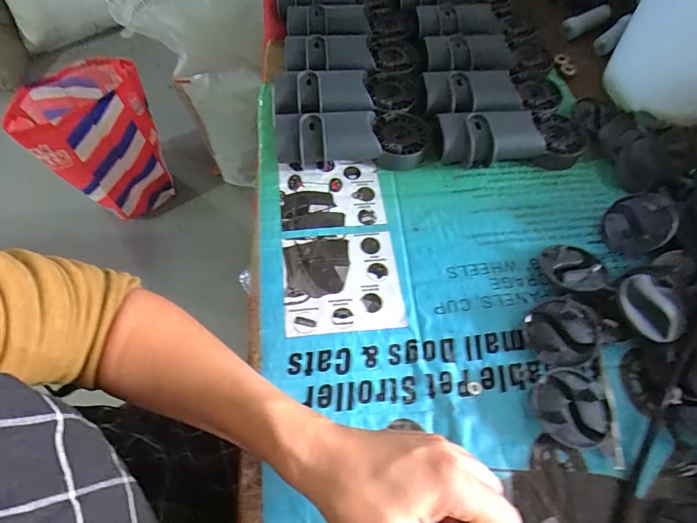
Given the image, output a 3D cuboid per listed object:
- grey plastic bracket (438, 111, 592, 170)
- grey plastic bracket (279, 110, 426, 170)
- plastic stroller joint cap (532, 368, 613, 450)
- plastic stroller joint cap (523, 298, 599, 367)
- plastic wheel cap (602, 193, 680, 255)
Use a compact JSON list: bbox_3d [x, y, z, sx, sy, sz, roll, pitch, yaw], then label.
[{"bbox_3d":[0.176,-0.135,0.424,0.164,0.035,0.072,-2,61,0],"label":"grey plastic bracket"},{"bbox_3d":[0.004,-0.134,0.425,0.162,0.039,0.064,-3,61,-1],"label":"grey plastic bracket"},{"bbox_3d":[0.169,0.112,0.303,0.053,0.021,0.056,0,61,1],"label":"plastic stroller joint cap"},{"bbox_3d":[0.176,0.059,0.331,0.052,0.020,0.053,0,61,1],"label":"plastic stroller joint cap"},{"bbox_3d":[0.271,-0.035,0.374,0.013,0.057,0.055,5,73,-39],"label":"plastic wheel cap"}]

